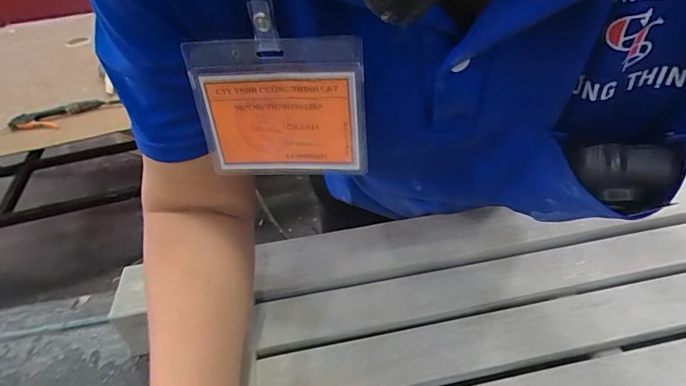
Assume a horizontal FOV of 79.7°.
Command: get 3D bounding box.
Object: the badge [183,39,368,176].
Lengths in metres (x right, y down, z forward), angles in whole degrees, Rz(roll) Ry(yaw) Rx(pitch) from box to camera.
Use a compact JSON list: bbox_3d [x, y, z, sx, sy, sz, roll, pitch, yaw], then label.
[{"bbox_3d":[-0.037,-0.047,0.245,0.098,0.081,0.007,1,38,7],"label":"badge"}]

